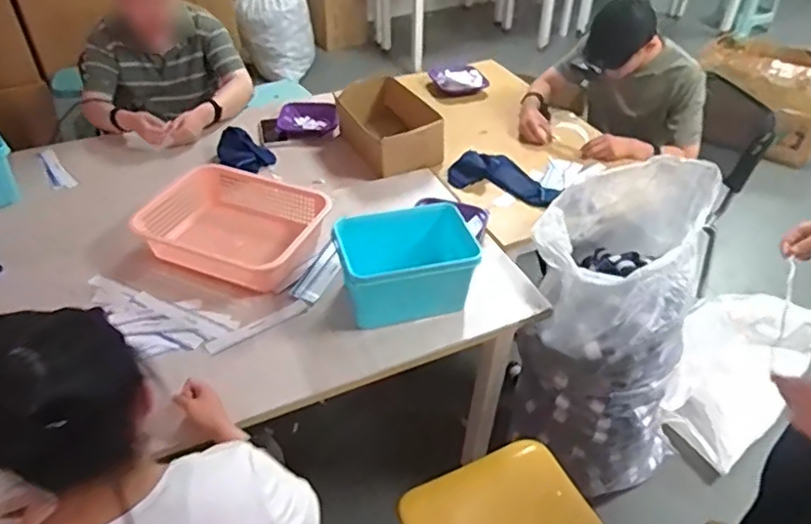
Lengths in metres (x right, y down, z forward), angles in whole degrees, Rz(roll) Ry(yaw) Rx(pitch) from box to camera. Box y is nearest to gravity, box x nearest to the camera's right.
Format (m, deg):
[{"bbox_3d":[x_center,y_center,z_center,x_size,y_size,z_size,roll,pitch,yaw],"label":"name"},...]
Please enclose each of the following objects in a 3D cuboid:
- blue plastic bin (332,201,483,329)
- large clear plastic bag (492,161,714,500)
[{"bbox_3d":[-0.001,0.000,1.266,0.274,0.154,0.192,-9,42,-12],"label":"blue plastic bin"},{"bbox_3d":[0.543,0.200,1.581,0.440,0.838,0.442,22,45,23],"label":"large clear plastic bag"}]

